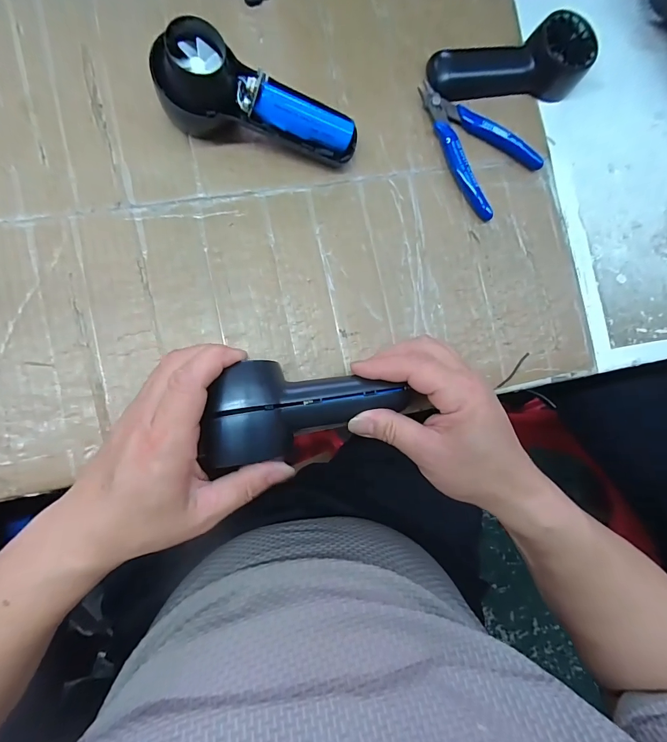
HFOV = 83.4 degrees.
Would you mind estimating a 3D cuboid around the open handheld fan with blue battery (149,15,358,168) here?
[{"bbox_3d":[-0.052,-0.199,0.275,0.148,0.053,0.048,7,85,-8],"label":"open handheld fan with blue battery"}]

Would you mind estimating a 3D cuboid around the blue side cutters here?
[{"bbox_3d":[0.129,-0.202,0.327,0.074,0.015,0.121,-31,91,-10],"label":"blue side cutters"}]

